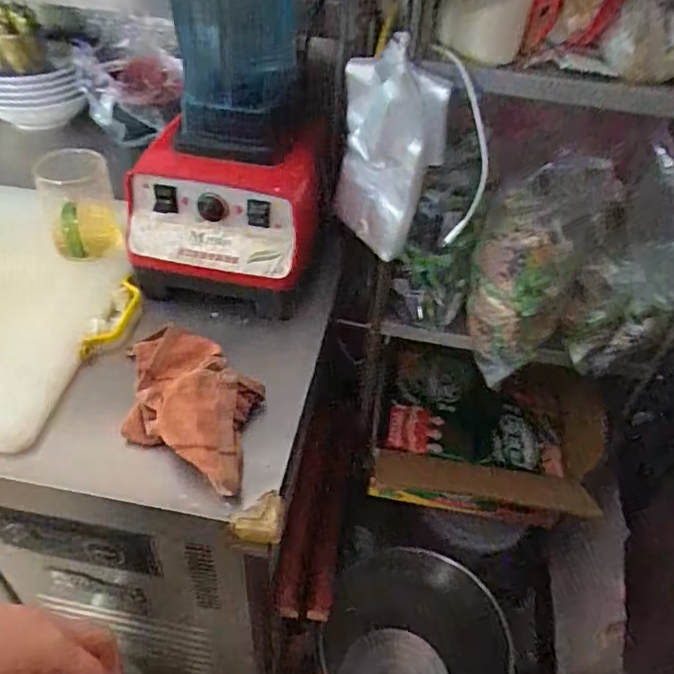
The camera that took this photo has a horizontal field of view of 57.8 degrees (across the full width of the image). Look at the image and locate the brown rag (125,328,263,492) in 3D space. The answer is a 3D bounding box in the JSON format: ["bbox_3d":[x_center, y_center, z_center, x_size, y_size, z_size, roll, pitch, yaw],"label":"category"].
[{"bbox_3d":[-0.147,0.050,0.606,0.201,0.048,0.136,24,48,19],"label":"brown rag"}]

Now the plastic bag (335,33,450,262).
[{"bbox_3d":[0.052,-0.192,0.646,0.059,0.202,0.110,-19,49,-21],"label":"plastic bag"}]

